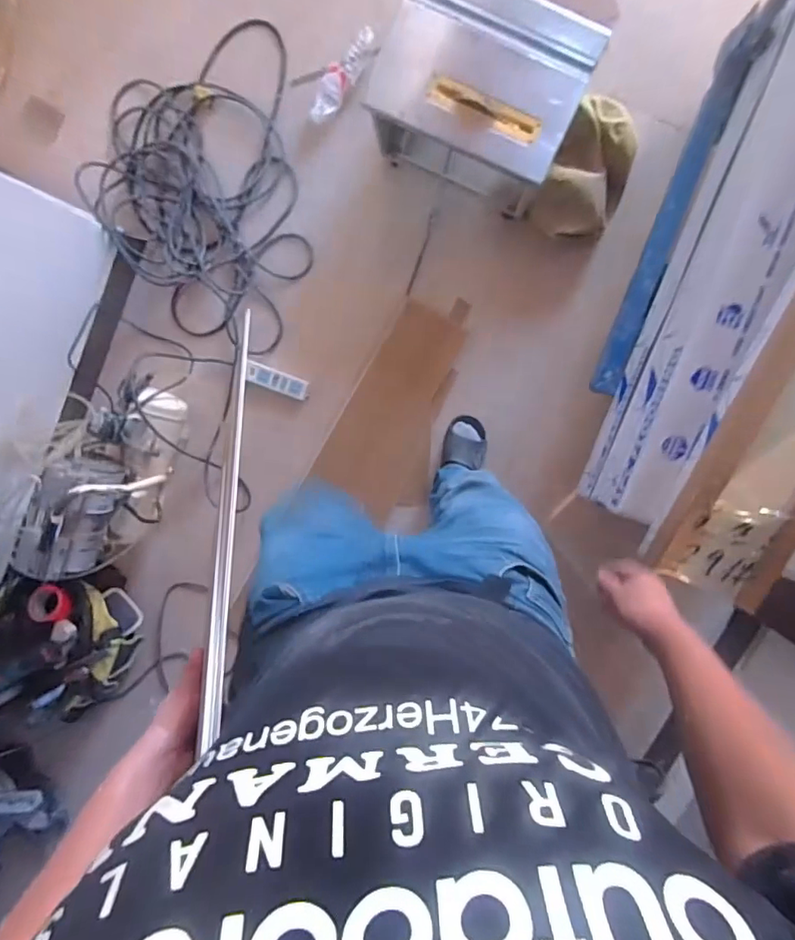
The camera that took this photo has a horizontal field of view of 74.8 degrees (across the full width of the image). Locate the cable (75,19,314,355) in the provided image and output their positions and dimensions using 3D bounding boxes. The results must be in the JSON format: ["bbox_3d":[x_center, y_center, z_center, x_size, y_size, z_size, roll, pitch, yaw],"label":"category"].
[{"bbox_3d":[-0.516,-0.701,1.331,0.534,0.078,0.765,-8,95,2],"label":"cable"}]

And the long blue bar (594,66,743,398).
[{"bbox_3d":[0.564,-0.482,1.104,0.044,0.085,0.653,19,95,-1],"label":"long blue bar"}]

